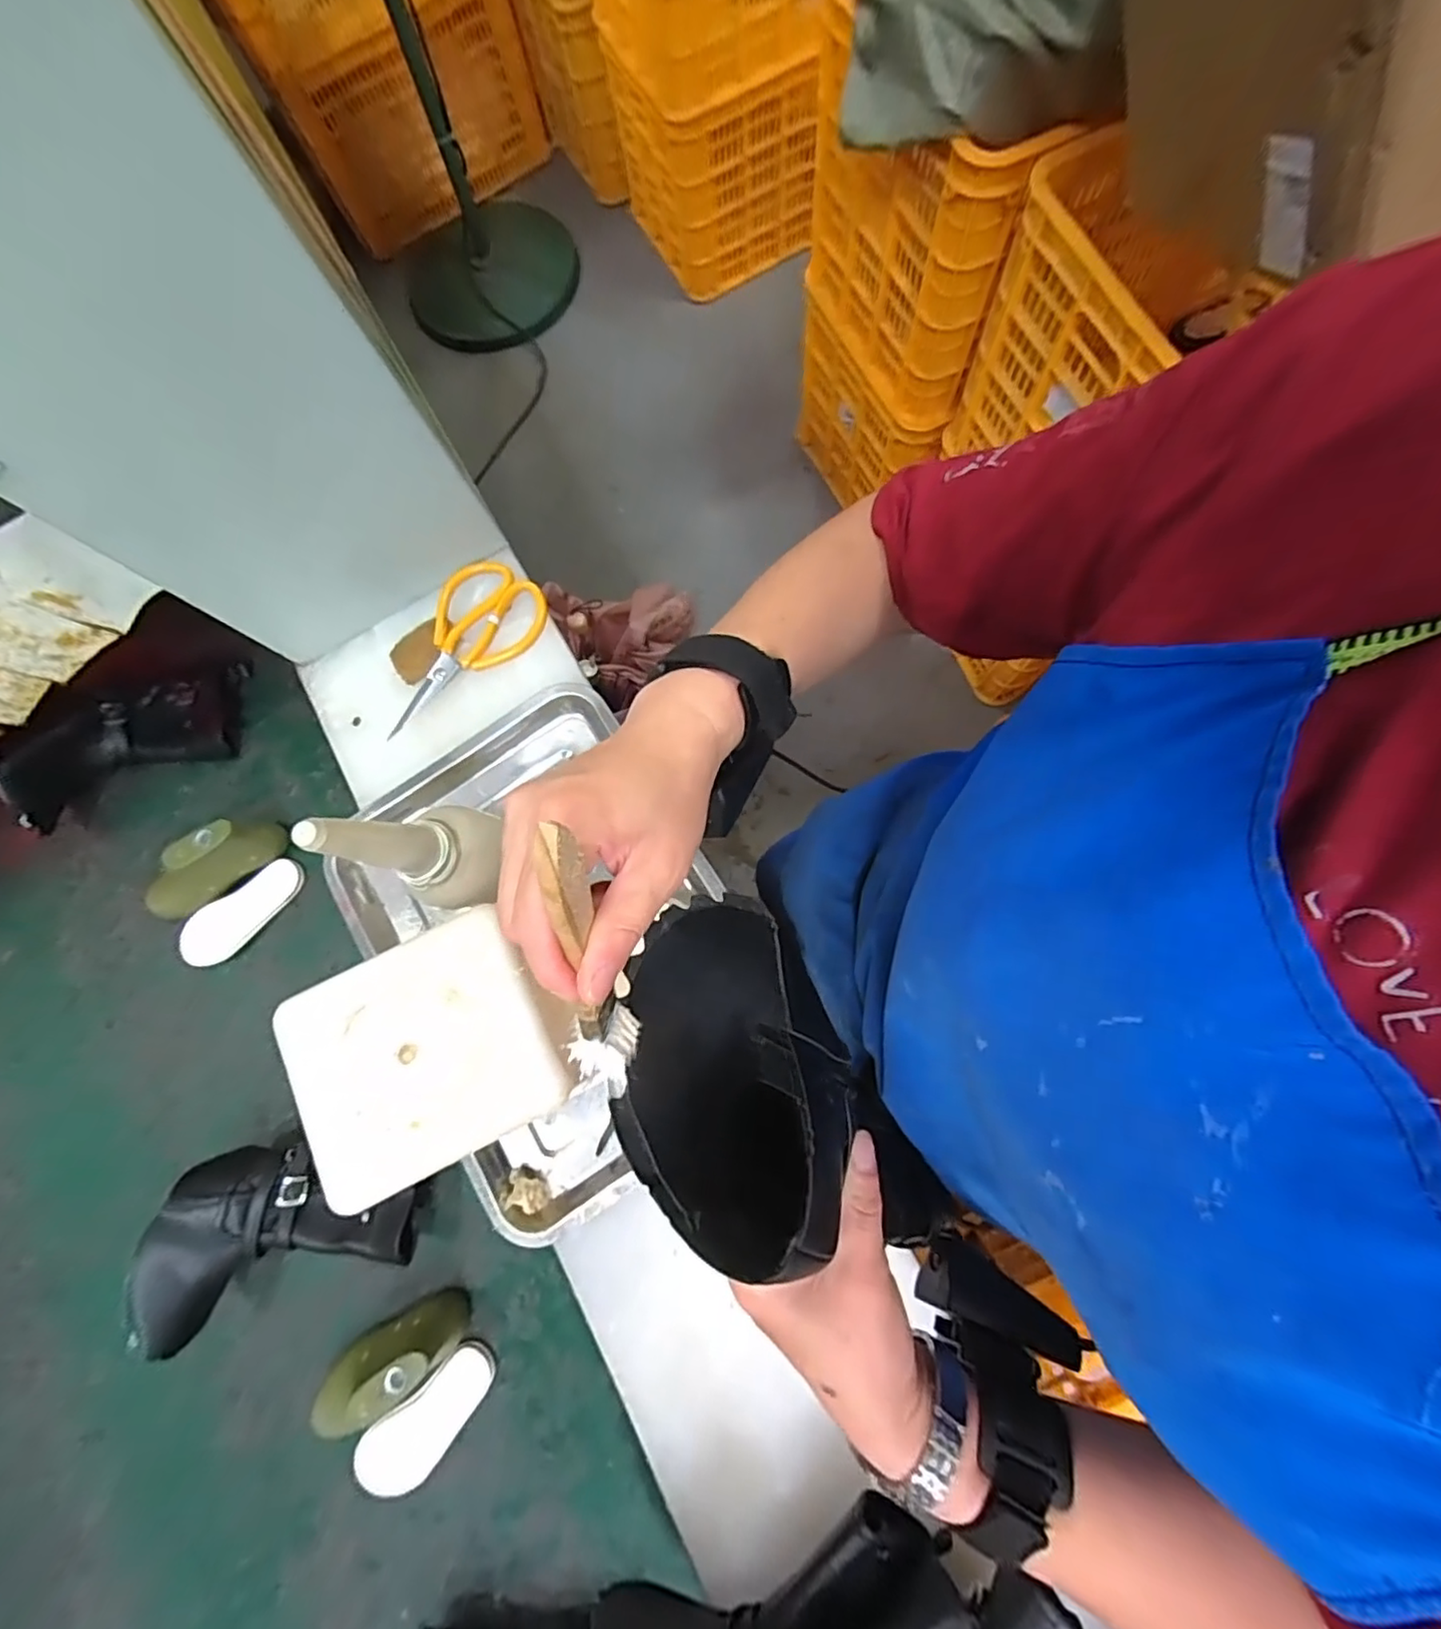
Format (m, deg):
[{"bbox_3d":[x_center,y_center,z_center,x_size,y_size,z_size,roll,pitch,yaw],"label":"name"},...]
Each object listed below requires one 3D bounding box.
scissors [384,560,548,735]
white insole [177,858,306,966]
[{"bbox_3d":[-0.242,-0.150,0.580,0.095,0.023,0.189,28,83,9],"label":"scissors"},{"bbox_3d":[-0.474,0.100,0.613,0.135,0.013,0.052,-36,78,-3],"label":"white insole"}]

